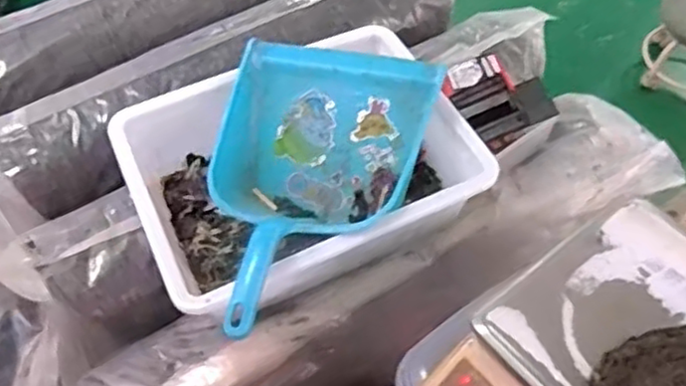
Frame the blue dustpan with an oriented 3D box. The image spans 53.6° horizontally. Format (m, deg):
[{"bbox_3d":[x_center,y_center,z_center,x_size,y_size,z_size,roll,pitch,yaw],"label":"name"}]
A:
[{"bbox_3d":[-0.057,-0.005,0.715,0.225,0.109,0.338,21,57,16],"label":"blue dustpan"}]

